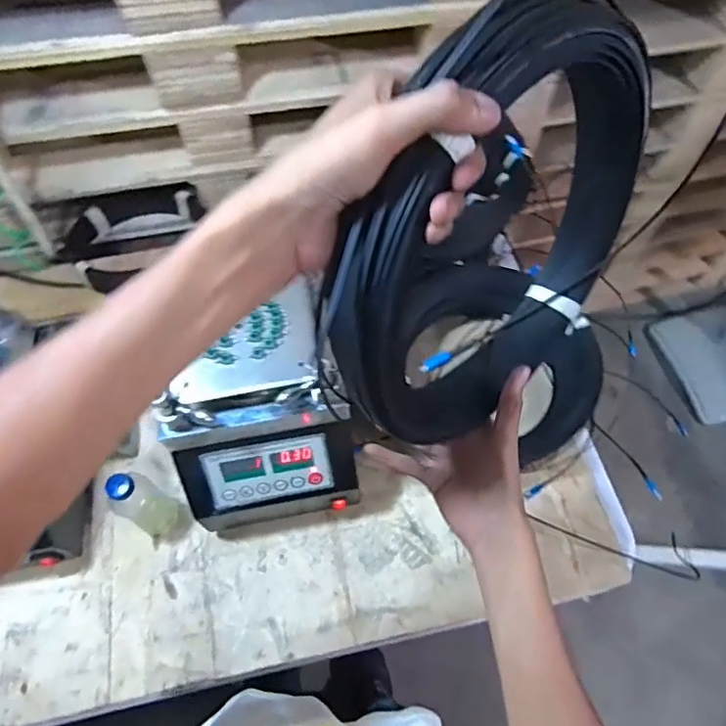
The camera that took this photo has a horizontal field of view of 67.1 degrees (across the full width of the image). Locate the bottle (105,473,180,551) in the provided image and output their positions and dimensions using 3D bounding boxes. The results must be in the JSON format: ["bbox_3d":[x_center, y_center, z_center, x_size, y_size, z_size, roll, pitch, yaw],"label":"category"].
[{"bbox_3d":[-0.304,0.191,0.741,0.058,0.162,0.054,34,67,17],"label":"bottle"}]

